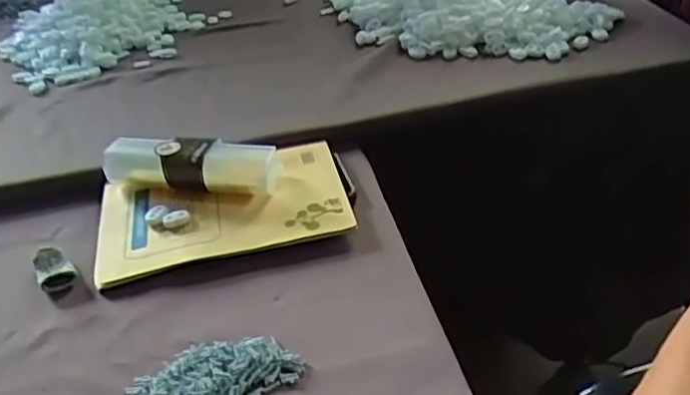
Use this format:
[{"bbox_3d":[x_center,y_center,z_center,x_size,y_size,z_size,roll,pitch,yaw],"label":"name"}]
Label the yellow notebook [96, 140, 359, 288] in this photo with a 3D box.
[{"bbox_3d":[-0.103,0.009,0.575,0.204,0.021,0.130,-14,36,-8],"label":"yellow notebook"}]

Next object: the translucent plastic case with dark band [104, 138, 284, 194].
[{"bbox_3d":[-0.136,-0.028,0.590,0.157,0.041,0.042,0,36,11],"label":"translucent plastic case with dark band"}]

